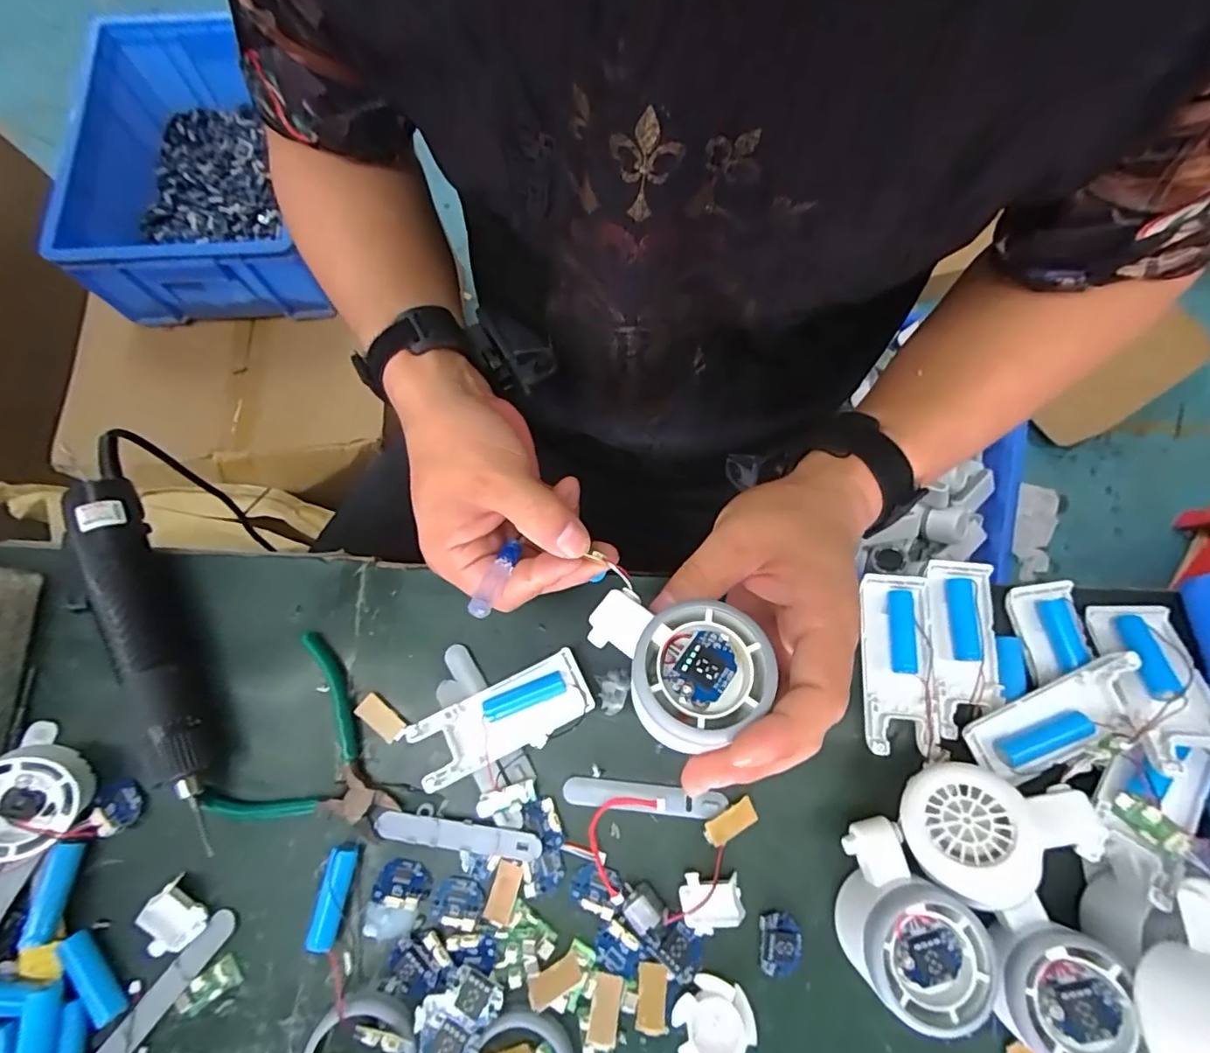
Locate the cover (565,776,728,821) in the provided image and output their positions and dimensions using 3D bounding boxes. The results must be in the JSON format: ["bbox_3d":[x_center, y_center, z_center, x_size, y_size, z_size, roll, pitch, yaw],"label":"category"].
[{"bbox_3d":[0.023,0.159,0.326,0.093,0.004,0.015,5,74,3],"label":"cover"}]

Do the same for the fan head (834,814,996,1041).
[{"bbox_3d":[0.147,0.200,0.287,0.060,0.051,0.078,-41,77,-10],"label":"fan head"}]

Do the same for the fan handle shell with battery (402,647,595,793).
[{"bbox_3d":[-0.060,0.113,0.332,0.104,0.018,0.040,-26,75,-6],"label":"fan handle shell with battery"}]

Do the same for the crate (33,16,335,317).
[{"bbox_3d":[-0.566,-0.516,0.814,0.295,0.152,0.440,-4,73,-1],"label":"crate"}]

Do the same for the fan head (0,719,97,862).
[{"bbox_3d":[-0.333,0.155,0.324,0.055,0.046,0.058,45,67,-19],"label":"fan head"}]

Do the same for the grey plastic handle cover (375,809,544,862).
[{"bbox_3d":[-0.084,0.176,0.319,0.094,0.007,0.015,7,74,3],"label":"grey plastic handle cover"}]

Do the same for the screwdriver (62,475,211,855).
[{"bbox_3d":[-0.275,0.068,0.337,0.031,0.042,0.217,-27,75,-6],"label":"screwdriver"}]

